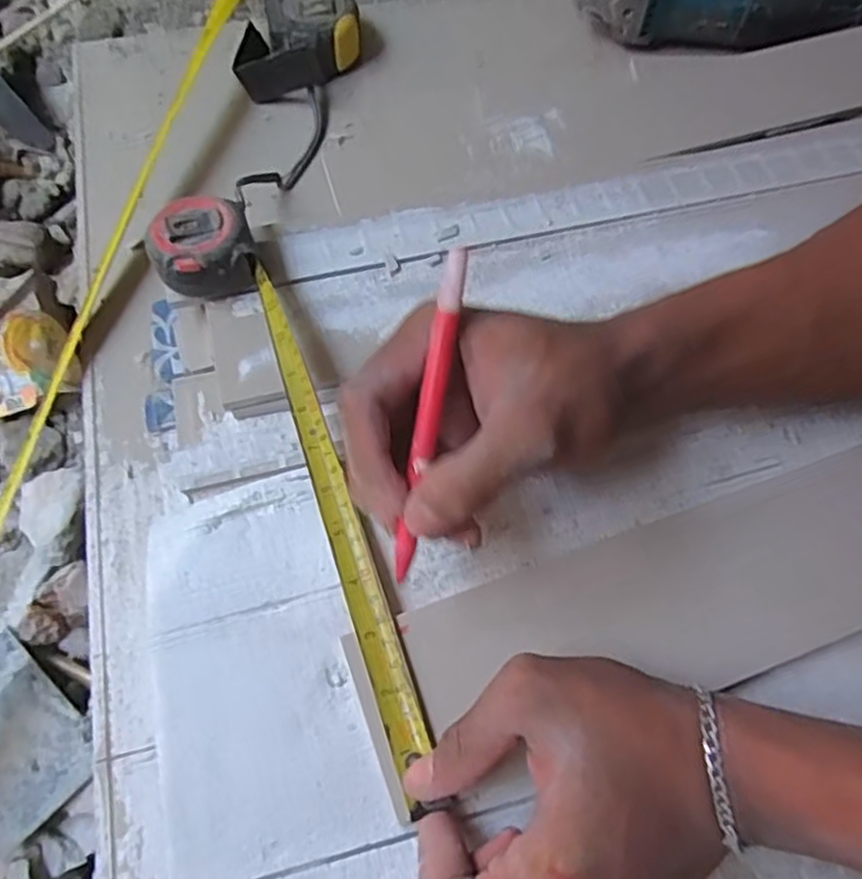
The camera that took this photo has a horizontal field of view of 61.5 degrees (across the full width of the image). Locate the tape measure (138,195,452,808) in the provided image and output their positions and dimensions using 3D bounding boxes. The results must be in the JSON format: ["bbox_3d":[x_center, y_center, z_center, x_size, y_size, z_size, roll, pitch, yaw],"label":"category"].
[{"bbox_3d":[-0.075,-0.004,0.374,0.055,0.033,0.331,-22,63,-13],"label":"tape measure"}]

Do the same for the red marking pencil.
[{"bbox_3d":[0.000,-0.009,0.283,0.008,0.006,0.128,11,96,6],"label":"red marking pencil"}]

